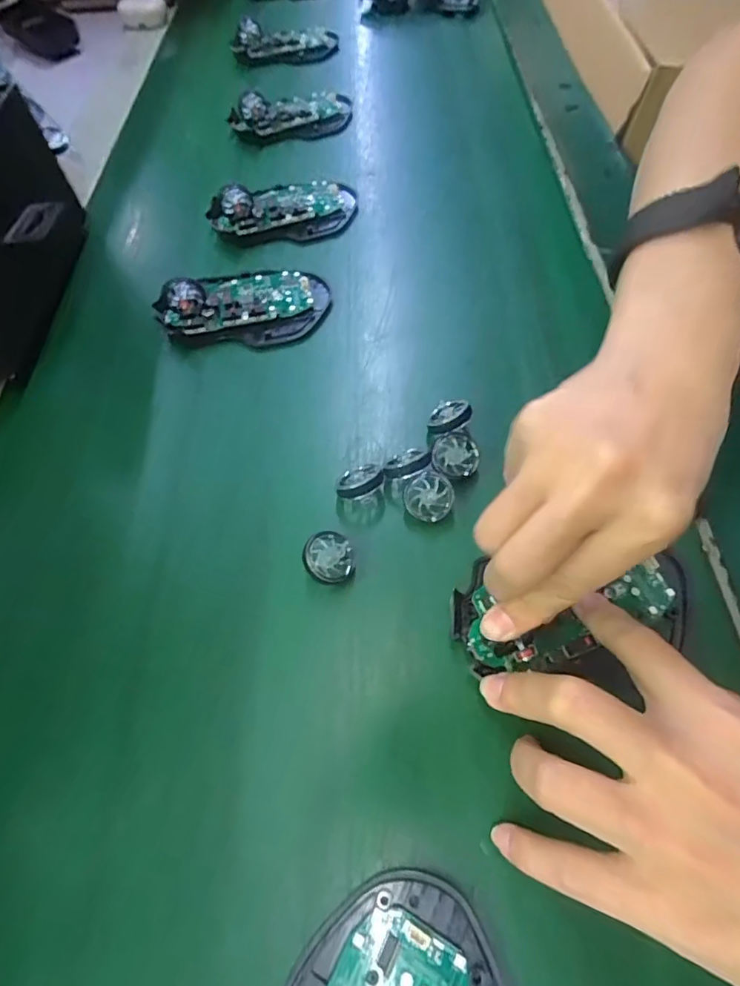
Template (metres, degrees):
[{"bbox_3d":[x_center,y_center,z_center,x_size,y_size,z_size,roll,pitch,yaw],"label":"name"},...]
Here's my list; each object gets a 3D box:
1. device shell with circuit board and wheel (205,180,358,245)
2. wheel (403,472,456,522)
[{"bbox_3d":[-0.067,-0.226,0.392,0.112,0.023,0.067,-10,59,-8],"label":"device shell with circuit board and wheel"},{"bbox_3d":[0.031,0.002,0.263,0.025,0.004,0.025,-1,80,8],"label":"wheel"}]

